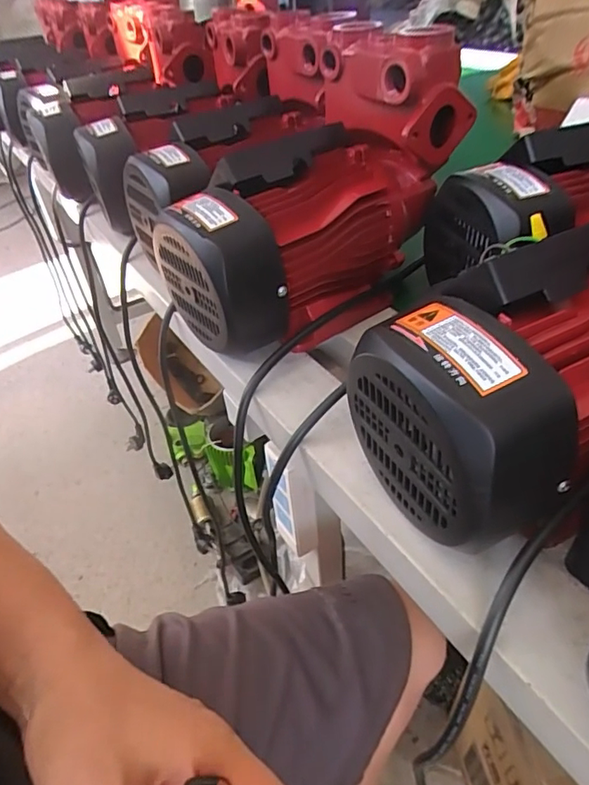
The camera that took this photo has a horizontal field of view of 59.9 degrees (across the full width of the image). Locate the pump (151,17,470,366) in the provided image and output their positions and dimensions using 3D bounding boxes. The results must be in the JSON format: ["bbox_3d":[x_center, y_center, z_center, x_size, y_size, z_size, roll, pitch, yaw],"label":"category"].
[{"bbox_3d":[0.012,-0.158,0.421,0.233,0.190,0.129,-34,49,-28],"label":"pump"}]

